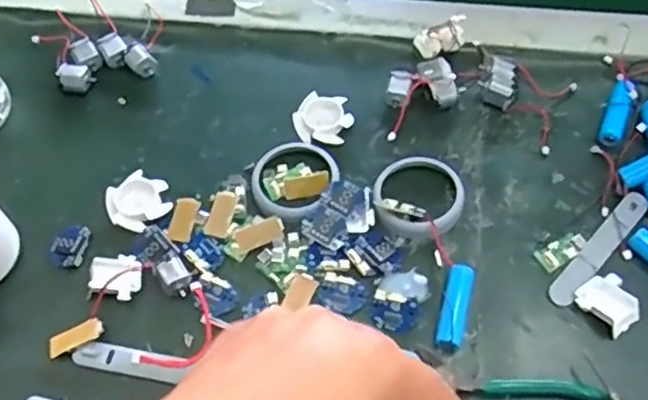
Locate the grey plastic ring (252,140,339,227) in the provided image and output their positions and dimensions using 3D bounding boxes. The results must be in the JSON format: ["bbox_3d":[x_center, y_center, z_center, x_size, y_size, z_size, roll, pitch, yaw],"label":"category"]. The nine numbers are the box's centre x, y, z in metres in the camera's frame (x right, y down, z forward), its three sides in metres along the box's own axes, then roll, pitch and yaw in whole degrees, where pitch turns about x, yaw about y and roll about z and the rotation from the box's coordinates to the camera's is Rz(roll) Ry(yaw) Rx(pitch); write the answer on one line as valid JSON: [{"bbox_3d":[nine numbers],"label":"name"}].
[{"bbox_3d":[-0.019,-0.015,0.444,0.057,0.011,0.062,-2,60,3],"label":"grey plastic ring"}]

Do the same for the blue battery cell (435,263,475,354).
[{"bbox_3d":[0.078,0.064,0.396,0.015,0.012,0.053,13,62,11],"label":"blue battery cell"}]

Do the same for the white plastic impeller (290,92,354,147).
[{"bbox_3d":[-0.001,-0.057,0.471,0.039,0.007,0.038,-2,60,3],"label":"white plastic impeller"}]

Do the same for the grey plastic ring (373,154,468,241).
[{"bbox_3d":[0.062,-0.002,0.436,0.057,0.013,0.059,-2,60,3],"label":"grey plastic ring"}]

